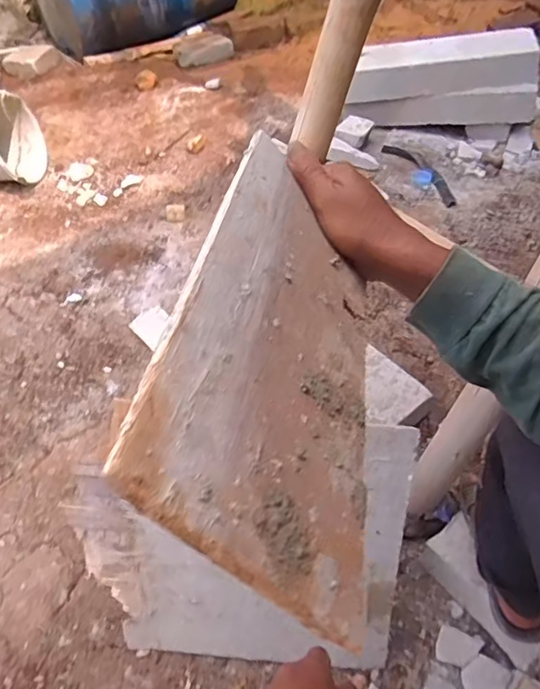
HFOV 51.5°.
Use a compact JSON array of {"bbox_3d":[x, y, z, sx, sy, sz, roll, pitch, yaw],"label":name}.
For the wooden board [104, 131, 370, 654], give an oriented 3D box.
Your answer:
[{"bbox_3d":[0.015,-0.008,0.323,0.005,0.142,0.301,-30,29,31],"label":"wooden board"}]

